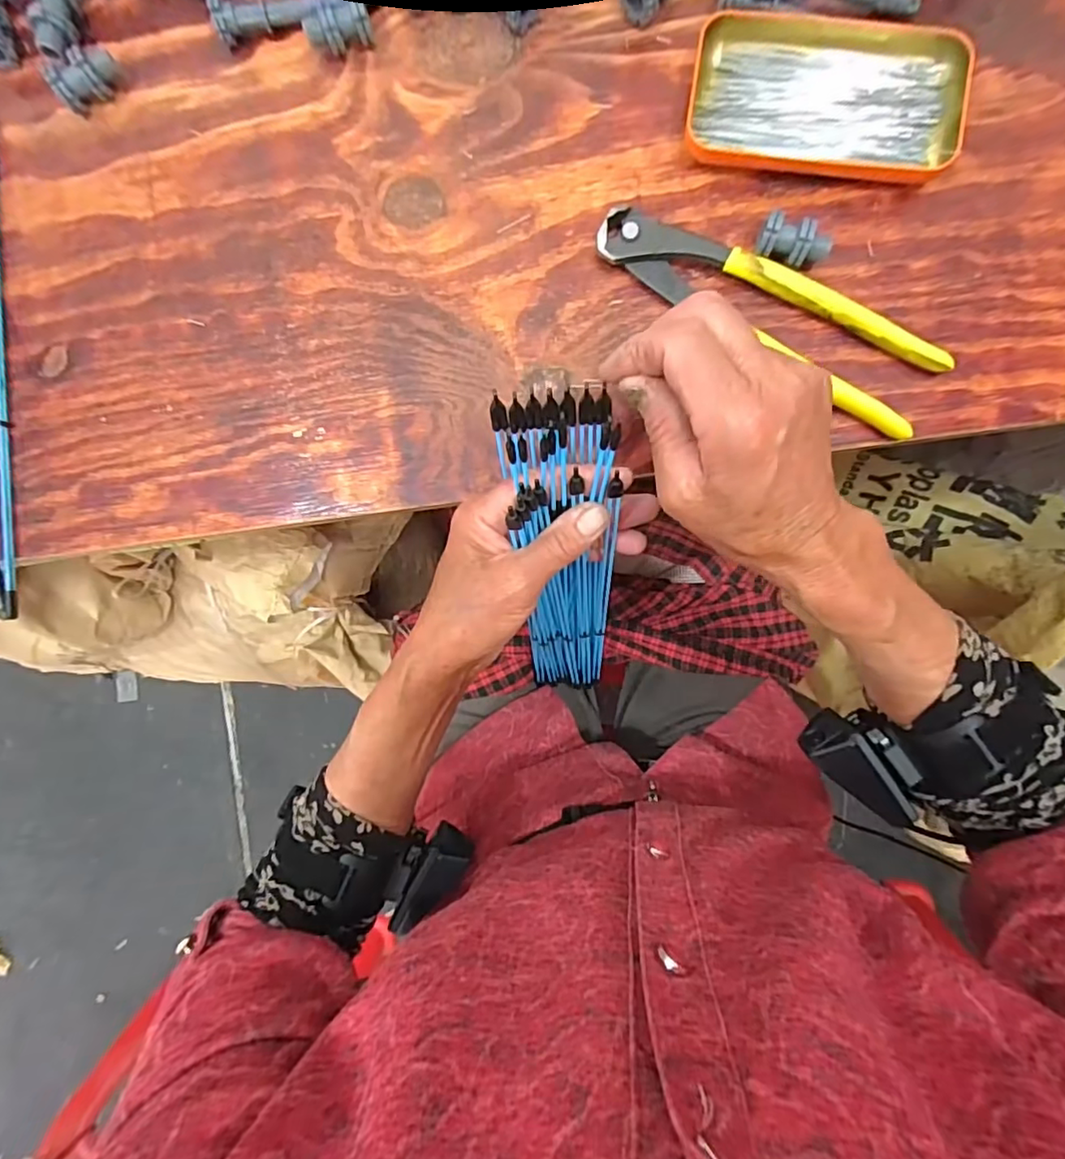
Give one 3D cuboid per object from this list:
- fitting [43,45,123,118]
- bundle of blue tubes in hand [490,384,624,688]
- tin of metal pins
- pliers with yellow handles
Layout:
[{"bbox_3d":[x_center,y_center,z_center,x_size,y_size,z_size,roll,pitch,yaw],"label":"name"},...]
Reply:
[{"bbox_3d":[-0.266,-0.300,0.342,0.037,0.025,0.018,-29,87,2],"label":"fitting"},{"bbox_3d":[0.026,0.010,0.410,0.065,0.327,0.047,-7,60,3],"label":"bundle of blue tubes in hand"},{"bbox_3d":[0.162,-0.271,0.318,0.144,0.019,0.079,8,89,4],"label":"tin of metal pins"},{"bbox_3d":[0.130,-0.151,0.322,0.202,0.018,0.053,32,91,3],"label":"pliers with yellow handles"}]

